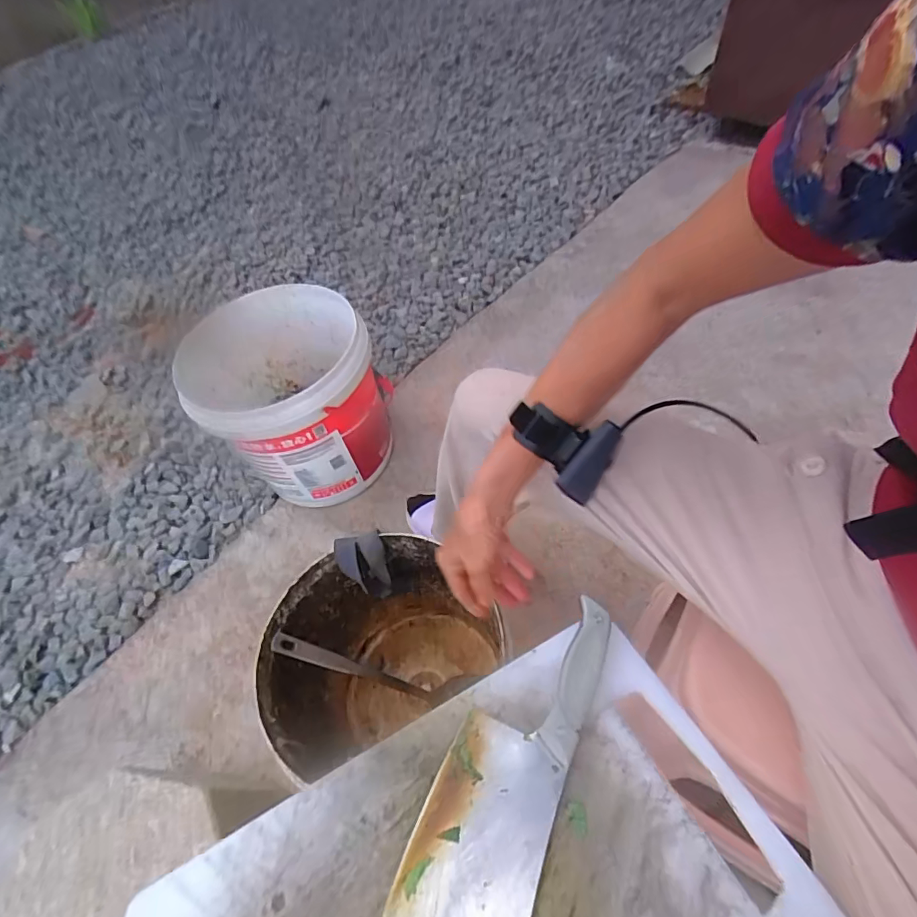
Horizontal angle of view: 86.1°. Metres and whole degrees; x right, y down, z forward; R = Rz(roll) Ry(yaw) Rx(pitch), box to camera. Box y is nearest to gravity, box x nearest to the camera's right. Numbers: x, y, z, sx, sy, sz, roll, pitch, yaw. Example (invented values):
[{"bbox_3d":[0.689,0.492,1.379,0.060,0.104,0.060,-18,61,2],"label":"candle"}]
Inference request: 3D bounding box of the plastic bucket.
[{"bbox_3d":[-0.299,-0.109,0.933,0.298,0.306,0.302,-3,57,4],"label":"plastic bucket"}]

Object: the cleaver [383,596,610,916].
[{"bbox_3d":[0.033,0.225,0.348,0.085,0.016,0.278,18,59,15],"label":"cleaver"}]

